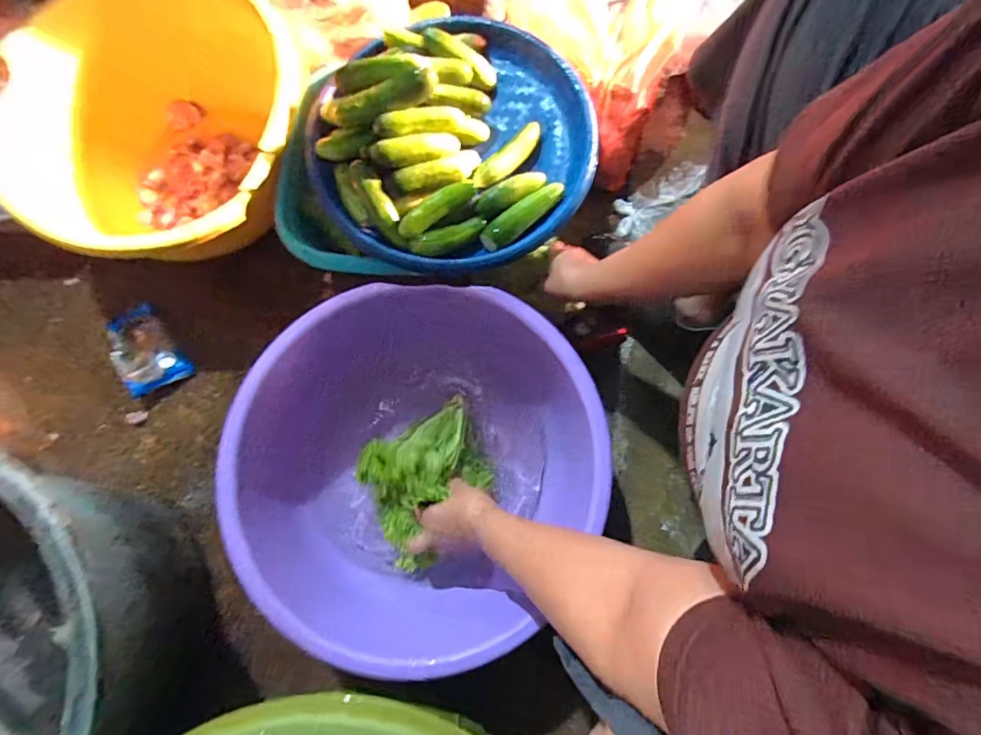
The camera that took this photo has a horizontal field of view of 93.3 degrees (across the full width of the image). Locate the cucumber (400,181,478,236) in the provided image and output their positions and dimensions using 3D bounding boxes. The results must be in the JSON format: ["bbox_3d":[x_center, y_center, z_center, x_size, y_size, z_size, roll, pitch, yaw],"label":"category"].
[{"bbox_3d":[-0.068,-0.204,0.585,0.108,0.028,0.031,-32,79,-6],"label":"cucumber"}]

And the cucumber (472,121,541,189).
[{"bbox_3d":[0.023,-0.280,0.614,0.112,0.031,0.024,-40,80,-7],"label":"cucumber"}]

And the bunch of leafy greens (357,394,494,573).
[{"bbox_3d":[-0.079,0.148,0.596,0.164,0.101,0.170,-27,79,-5],"label":"bunch of leafy greens"}]

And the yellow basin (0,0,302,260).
[{"bbox_3d":[-0.452,-0.321,0.688,0.380,0.209,0.389,0,78,1],"label":"yellow basin"}]

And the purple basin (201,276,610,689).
[{"bbox_3d":[-0.106,0.106,0.595,0.377,0.178,0.413,0,78,1],"label":"purple basin"}]

